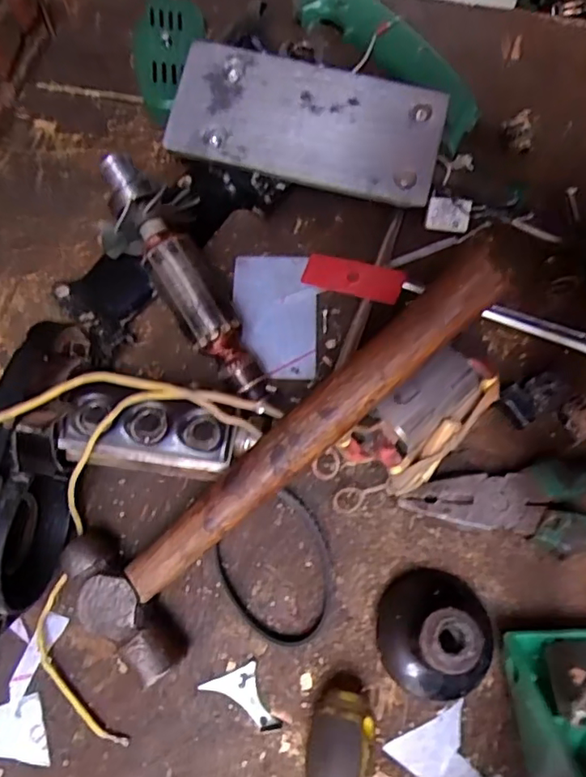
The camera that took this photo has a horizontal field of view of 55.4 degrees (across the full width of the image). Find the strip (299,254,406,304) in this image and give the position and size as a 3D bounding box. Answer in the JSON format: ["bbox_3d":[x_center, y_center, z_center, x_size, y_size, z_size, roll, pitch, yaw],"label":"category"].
[{"bbox_3d":[0.036,-0.067,0.337,0.060,0.004,0.023,16,72,15],"label":"strip"}]

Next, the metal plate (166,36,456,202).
[{"bbox_3d":[0.008,-0.166,0.348,0.165,0.005,0.075,13,83,3],"label":"metal plate"}]

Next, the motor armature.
[{"bbox_3d":[-0.057,-0.055,0.301,0.045,0.038,0.155,-32,89,-13],"label":"motor armature"}]

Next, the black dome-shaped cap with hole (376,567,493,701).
[{"bbox_3d":[0.067,0.111,0.257,0.056,0.039,0.054,-42,75,-18],"label":"black dome-shaped cap with hole"}]

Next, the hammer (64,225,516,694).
[{"bbox_3d":[0.004,0.028,0.259,0.244,0.030,0.066,-42,73,3],"label":"hammer"}]

